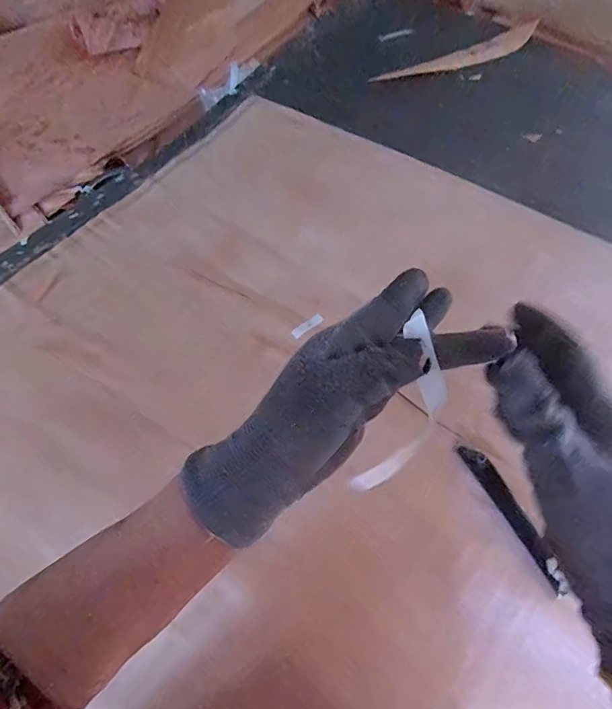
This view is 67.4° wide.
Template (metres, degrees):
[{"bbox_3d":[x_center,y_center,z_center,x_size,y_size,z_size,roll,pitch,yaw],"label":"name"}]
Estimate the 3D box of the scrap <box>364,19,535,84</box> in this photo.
[{"bbox_3d":[0.305,-0.576,0.894,0.383,0.019,0.064,-25,62,-11],"label":"scrap"}]

